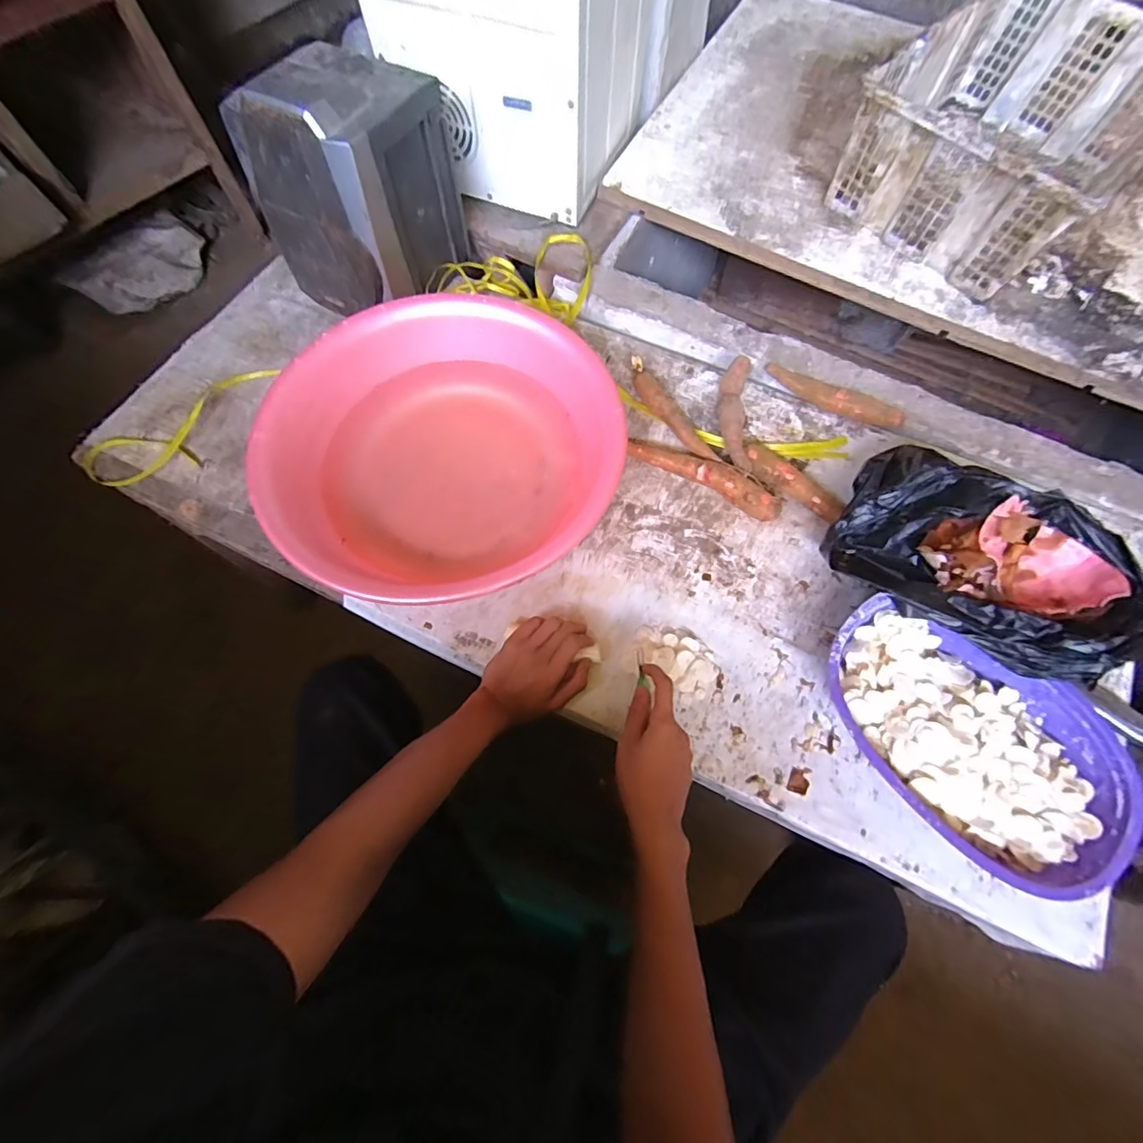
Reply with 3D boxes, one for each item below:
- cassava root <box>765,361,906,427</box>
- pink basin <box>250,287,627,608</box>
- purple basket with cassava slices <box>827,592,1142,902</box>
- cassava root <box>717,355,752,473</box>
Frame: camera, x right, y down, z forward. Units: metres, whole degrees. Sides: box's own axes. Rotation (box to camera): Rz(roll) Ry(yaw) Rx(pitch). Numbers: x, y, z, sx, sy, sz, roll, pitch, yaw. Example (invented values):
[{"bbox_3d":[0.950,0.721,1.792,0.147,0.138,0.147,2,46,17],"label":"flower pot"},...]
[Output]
[{"bbox_3d":[0.373,-0.248,0.709,0.195,0.031,0.039,27,71,8],"label":"cassava root"},{"bbox_3d":[-0.151,-0.152,0.628,0.407,0.138,0.384,1,69,-2],"label":"pink basin"},{"bbox_3d":[0.401,0.169,0.520,0.302,0.073,0.209,40,73,12],"label":"purple basket with cassava slices"},{"bbox_3d":[0.229,-0.215,0.697,0.037,0.037,0.181,5,69,0],"label":"cassava root"}]

